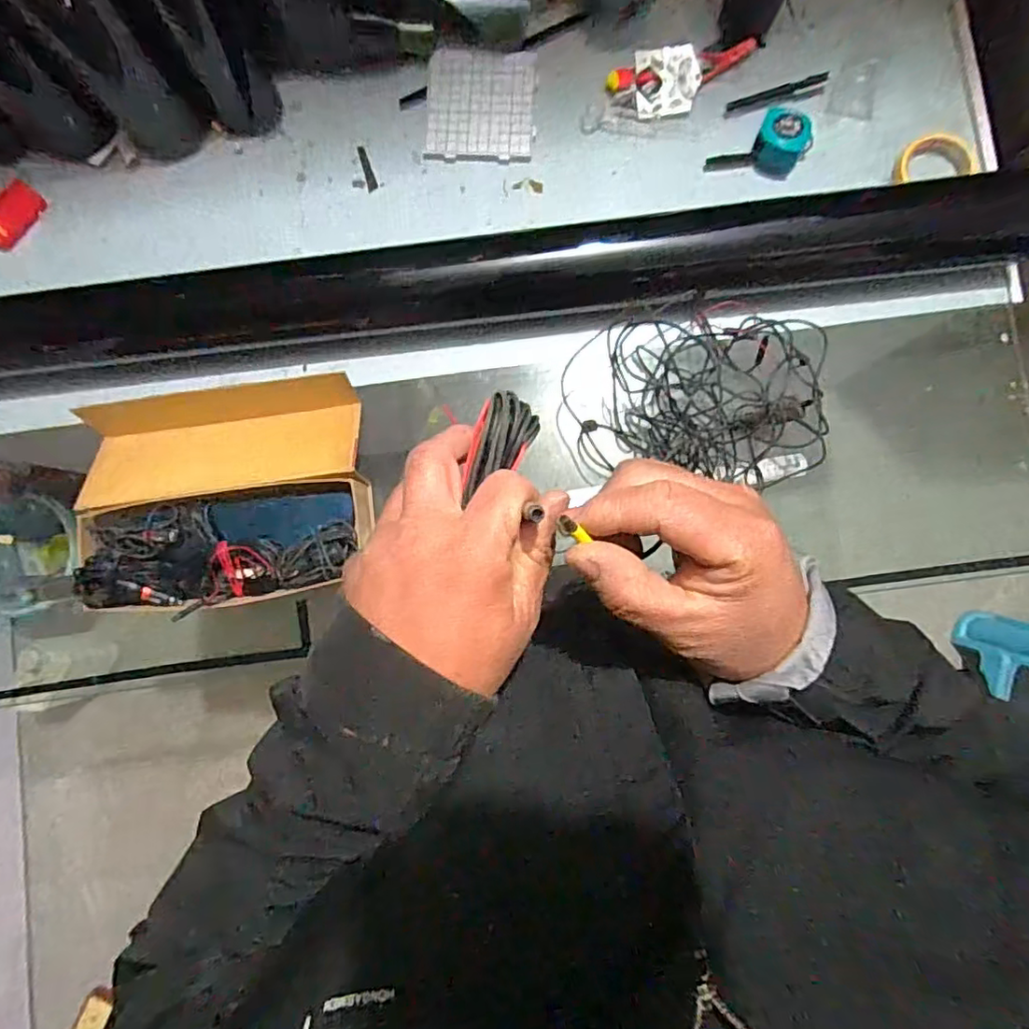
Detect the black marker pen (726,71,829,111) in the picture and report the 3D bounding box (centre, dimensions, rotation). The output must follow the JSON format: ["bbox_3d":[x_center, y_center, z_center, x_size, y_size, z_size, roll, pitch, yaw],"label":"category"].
[{"bbox_3d":[0.354,-0.566,0.785,0.140,0.007,0.014,-16,86,1],"label":"black marker pen"}]

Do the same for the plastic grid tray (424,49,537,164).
[{"bbox_3d":[-0.045,-0.559,0.805,0.146,0.017,0.143,3,86,2],"label":"plastic grid tray"}]

